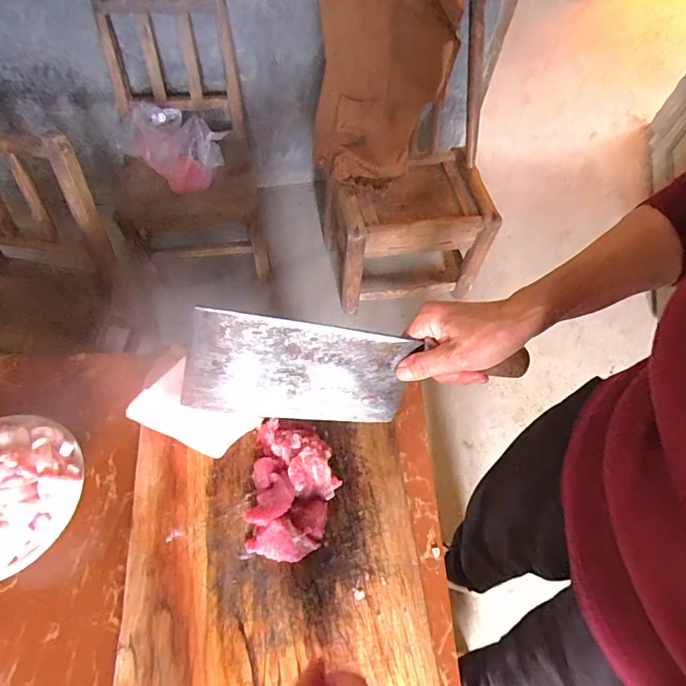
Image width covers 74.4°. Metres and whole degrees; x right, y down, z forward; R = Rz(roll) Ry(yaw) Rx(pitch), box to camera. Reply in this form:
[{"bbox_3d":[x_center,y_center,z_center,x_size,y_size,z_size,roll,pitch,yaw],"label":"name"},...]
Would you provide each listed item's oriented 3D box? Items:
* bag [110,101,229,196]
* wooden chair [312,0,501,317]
[{"bbox_3d":[-0.404,-0.466,1.084,0.265,0.232,0.092,19,61,7],"label":"bag"},{"bbox_3d":[0.153,-0.501,1.155,0.442,0.665,0.540,-5,61,-6],"label":"wooden chair"}]

